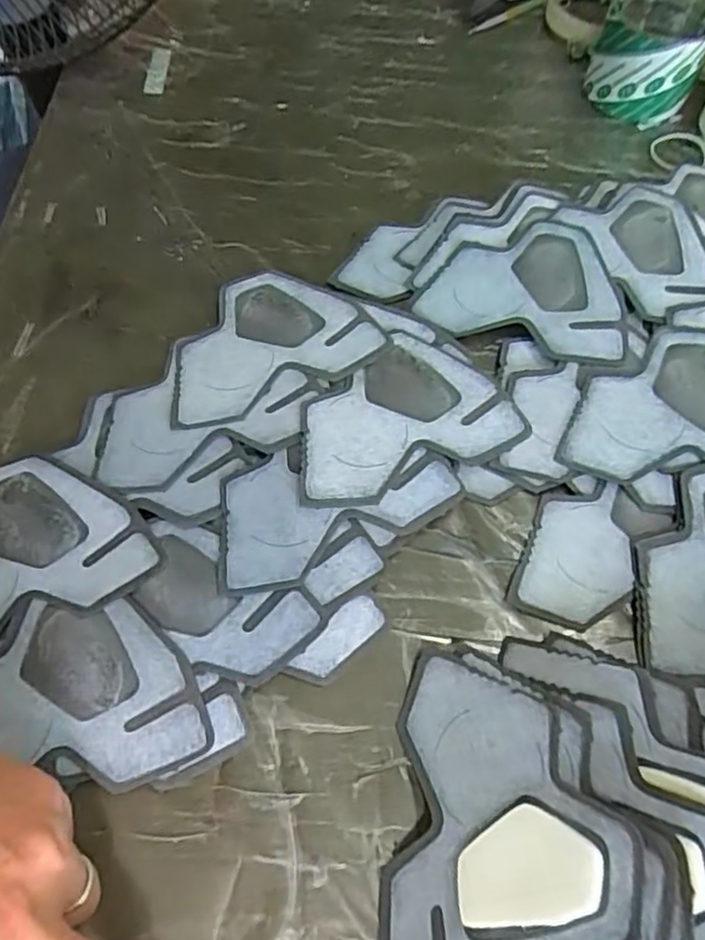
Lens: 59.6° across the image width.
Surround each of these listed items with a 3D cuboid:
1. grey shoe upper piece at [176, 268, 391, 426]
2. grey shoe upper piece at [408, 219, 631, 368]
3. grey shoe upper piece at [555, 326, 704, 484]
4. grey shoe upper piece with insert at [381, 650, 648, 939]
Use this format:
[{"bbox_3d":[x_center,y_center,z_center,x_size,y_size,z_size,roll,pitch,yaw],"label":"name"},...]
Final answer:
[{"bbox_3d":[-0.055,-0.079,0.363,0.125,0.006,0.093,-26,67,-12],"label":"grey shoe upper piece"},{"bbox_3d":[0.105,-0.114,0.379,0.120,0.007,0.098,5,64,3],"label":"grey shoe upper piece"},{"bbox_3d":[0.182,-0.038,0.344,0.124,0.006,0.095,5,64,3],"label":"grey shoe upper piece"},{"bbox_3d":[0.059,0.136,0.239,0.100,0.011,0.125,-15,49,32],"label":"grey shoe upper piece with insert"}]

